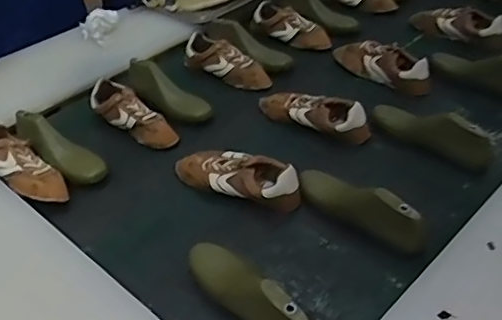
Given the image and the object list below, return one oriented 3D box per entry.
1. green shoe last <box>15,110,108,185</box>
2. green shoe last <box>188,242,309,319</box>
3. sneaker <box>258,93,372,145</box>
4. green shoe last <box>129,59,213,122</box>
[{"bbox_3d":[-0.378,-0.032,1.091,0.240,0.072,0.073,33,47,17],"label":"green shoe last"},{"bbox_3d":[-0.003,0.184,0.818,0.070,0.093,0.238,-32,48,-31],"label":"green shoe last"},{"bbox_3d":[0.126,-0.106,1.204,0.244,0.079,0.076,15,43,20],"label":"sneaker"},{"bbox_3d":[-0.193,-0.148,1.268,0.243,0.068,0.074,34,47,11],"label":"green shoe last"}]

